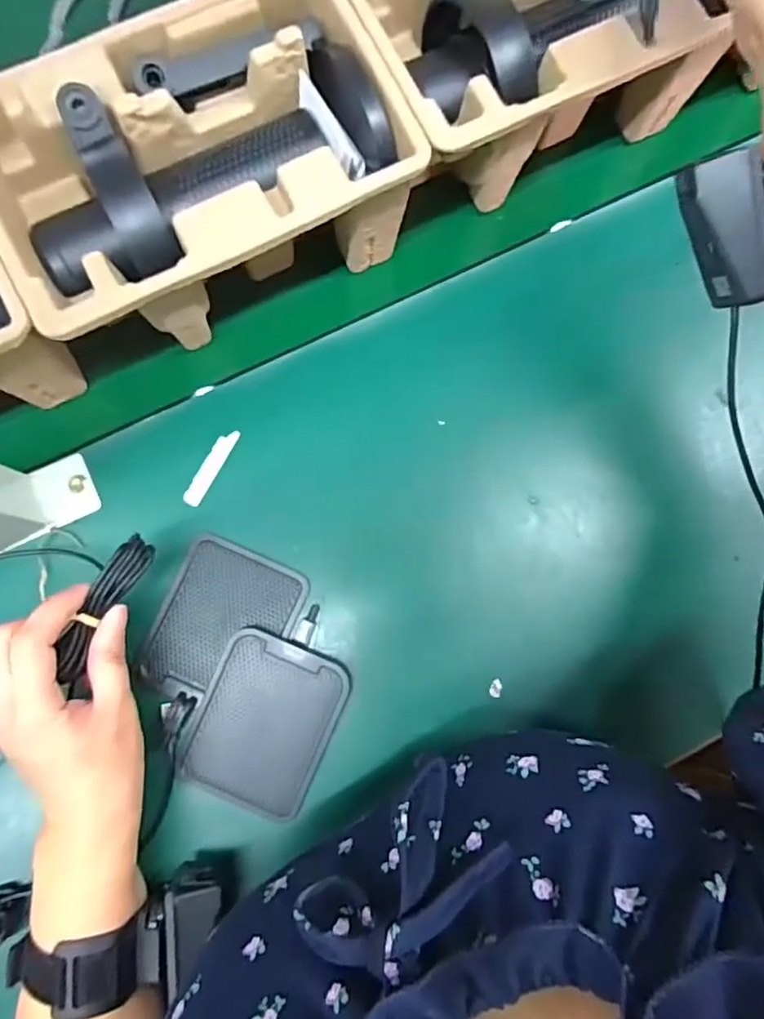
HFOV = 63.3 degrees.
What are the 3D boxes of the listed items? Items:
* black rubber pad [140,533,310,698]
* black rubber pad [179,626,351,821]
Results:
[{"bbox_3d":[-0.098,0.073,0.388,0.079,0.009,0.098,21,82,0],"label":"black rubber pad"},{"bbox_3d":[-0.071,0.129,0.378,0.079,0.011,0.099,23,82,1],"label":"black rubber pad"}]

